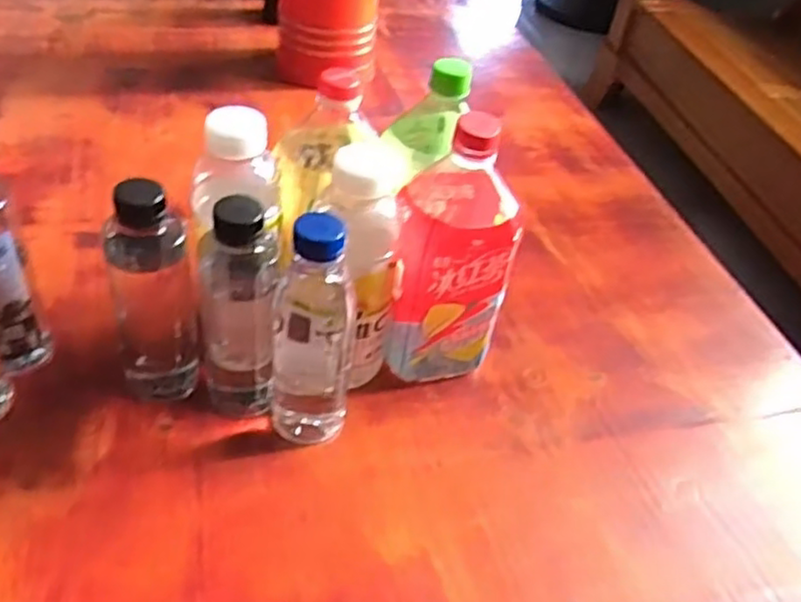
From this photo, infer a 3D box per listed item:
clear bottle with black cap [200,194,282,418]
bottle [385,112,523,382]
[{"bbox_3d":[-0.114,0.006,0.495,0.056,0.173,0.057,-1,44,-9],"label":"clear bottle with black cap"},{"bbox_3d":[0.039,-0.038,0.546,0.087,0.216,0.096,4,44,-4],"label":"bottle"}]

